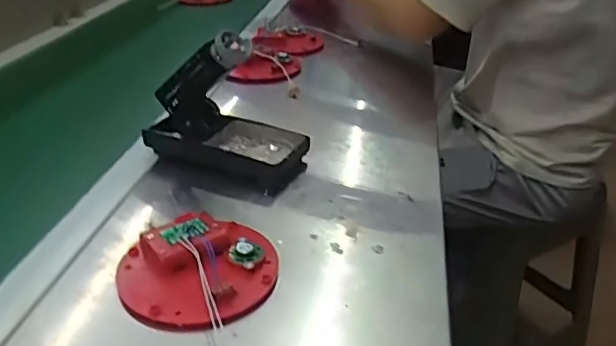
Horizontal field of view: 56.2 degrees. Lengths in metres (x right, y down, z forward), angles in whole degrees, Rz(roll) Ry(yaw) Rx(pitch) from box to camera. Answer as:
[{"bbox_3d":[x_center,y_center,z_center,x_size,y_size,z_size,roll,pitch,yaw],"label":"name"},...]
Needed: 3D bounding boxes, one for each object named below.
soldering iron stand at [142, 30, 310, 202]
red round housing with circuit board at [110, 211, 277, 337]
[{"bbox_3d":[-0.083,-0.073,0.598,0.166,0.128,0.074,15,33,24],"label":"soldering iron stand"},{"bbox_3d":[-0.085,0.071,0.440,0.118,0.034,0.112,0,29,0],"label":"red round housing with circuit board"}]

